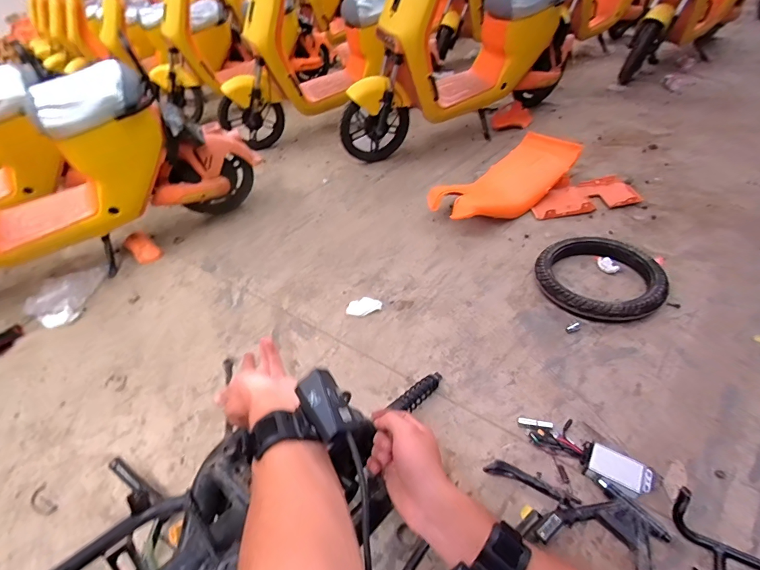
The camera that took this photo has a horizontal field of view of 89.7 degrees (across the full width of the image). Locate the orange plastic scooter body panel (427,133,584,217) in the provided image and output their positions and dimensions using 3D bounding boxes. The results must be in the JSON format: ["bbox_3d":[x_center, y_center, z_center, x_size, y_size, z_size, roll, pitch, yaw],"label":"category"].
[{"bbox_3d":[0.536,-0.438,1.660,0.675,0.209,0.302,-26,45,-2],"label":"orange plastic scooter body panel"}]

